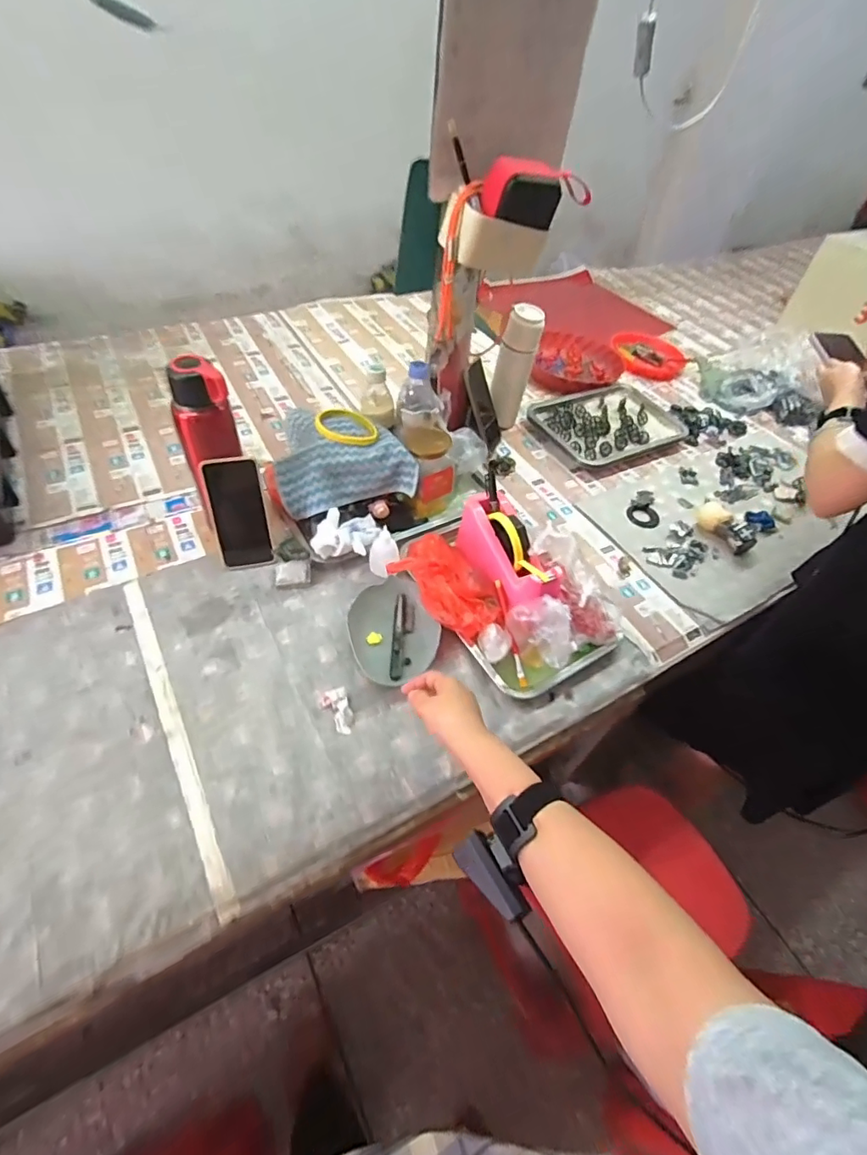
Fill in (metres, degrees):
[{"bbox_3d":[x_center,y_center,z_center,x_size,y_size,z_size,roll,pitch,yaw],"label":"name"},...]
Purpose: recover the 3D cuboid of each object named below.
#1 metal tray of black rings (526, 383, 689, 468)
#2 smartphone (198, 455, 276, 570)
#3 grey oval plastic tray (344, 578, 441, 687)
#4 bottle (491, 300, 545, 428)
[{"bbox_3d":[0.367,-0.328,1.089,0.314,0.033,0.205,-22,56,-22],"label":"metal tray of black rings"},{"bbox_3d":[-0.278,-0.090,0.739,0.075,0.159,0.012,-9,24,-9],"label":"smartphone"},{"bbox_3d":[-0.057,0.069,0.706,0.114,0.030,0.151,-14,53,-17],"label":"grey oval plastic tray"},{"bbox_3d":[0.151,-0.397,0.989,0.068,0.217,0.068,12,50,4],"label":"bottle"}]

